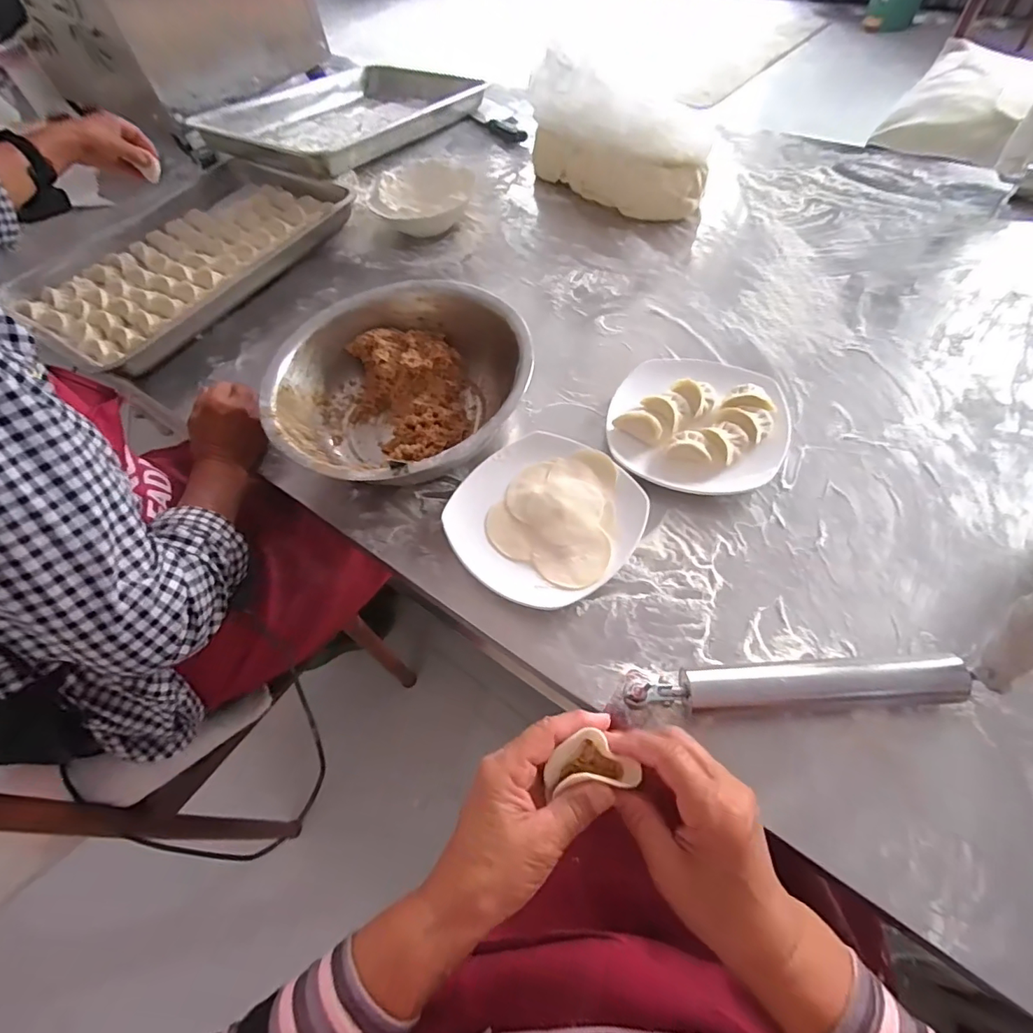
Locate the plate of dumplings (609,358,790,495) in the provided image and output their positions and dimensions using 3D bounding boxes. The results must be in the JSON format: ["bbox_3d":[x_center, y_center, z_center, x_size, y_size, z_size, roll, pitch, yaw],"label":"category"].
[{"bbox_3d":[0.194,-0.108,0.547,0.177,0.031,0.178,11,51,14],"label":"plate of dumplings"}]

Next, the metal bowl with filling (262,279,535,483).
[{"bbox_3d":[-0.121,-0.138,0.563,0.266,0.080,0.267,-3,49,3],"label":"metal bowl with filling"}]

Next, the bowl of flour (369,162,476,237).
[{"bbox_3d":[-0.144,-0.488,0.807,0.160,0.060,0.138,-1,59,6],"label":"bowl of flour"}]

